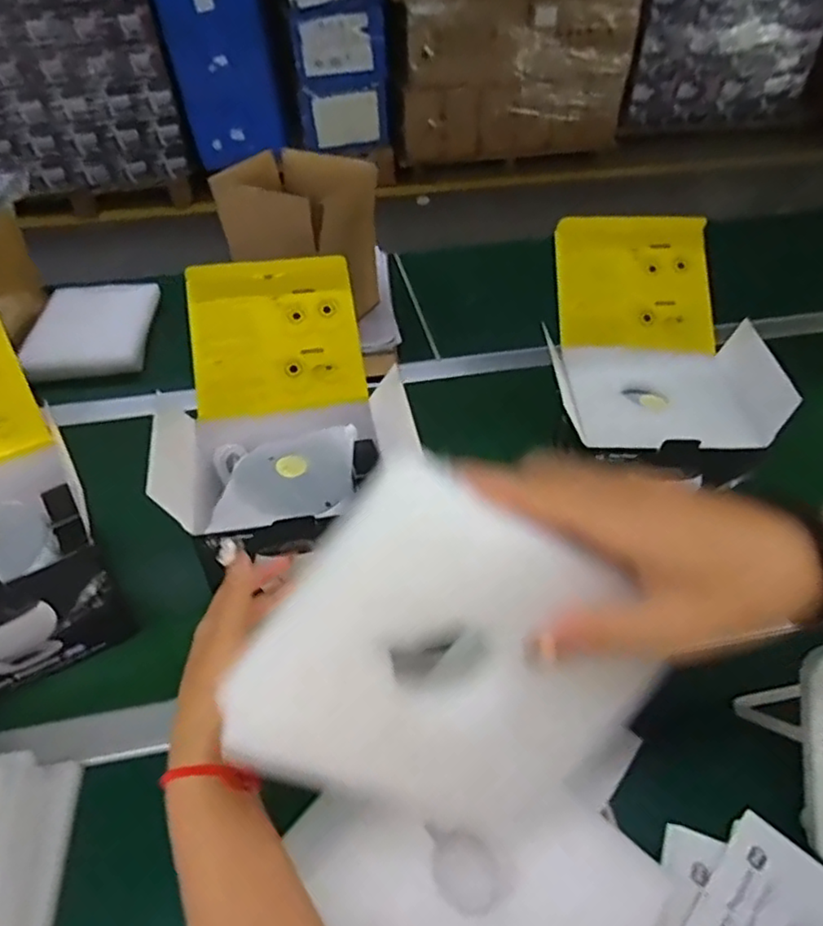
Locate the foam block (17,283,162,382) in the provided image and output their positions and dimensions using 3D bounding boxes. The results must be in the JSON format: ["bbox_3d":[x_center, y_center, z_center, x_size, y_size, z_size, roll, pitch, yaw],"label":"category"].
[{"bbox_3d":[-0.457,-0.188,0.935,0.158,0.023,0.218,-4,46,-6],"label":"foam block"}]

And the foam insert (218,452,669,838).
[{"bbox_3d":[0.015,0.090,0.285,0.144,0.150,0.015,36,6,-4],"label":"foam insert"}]

